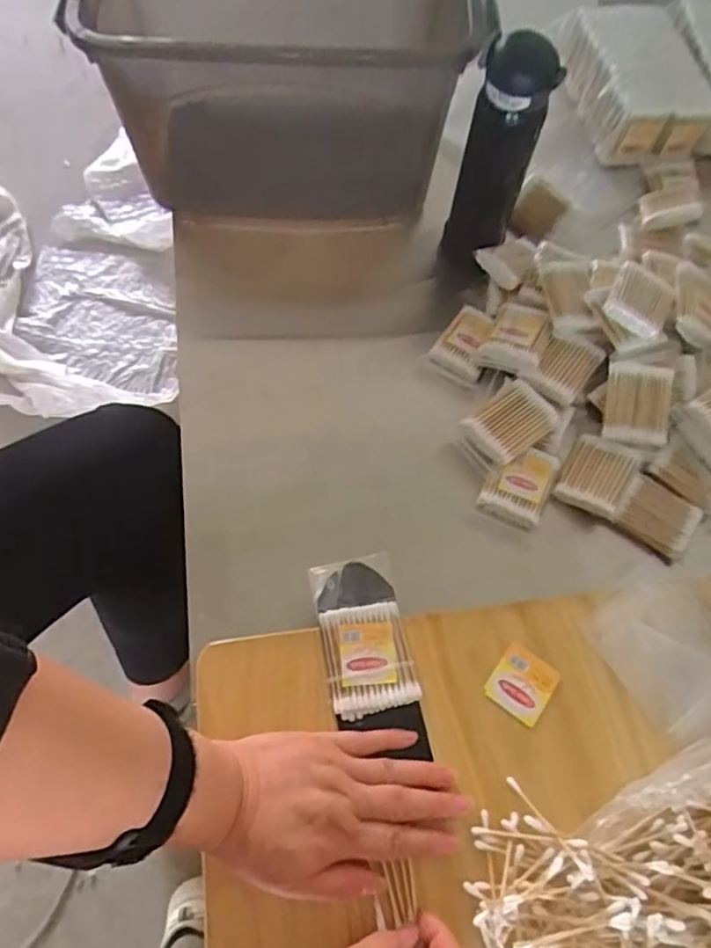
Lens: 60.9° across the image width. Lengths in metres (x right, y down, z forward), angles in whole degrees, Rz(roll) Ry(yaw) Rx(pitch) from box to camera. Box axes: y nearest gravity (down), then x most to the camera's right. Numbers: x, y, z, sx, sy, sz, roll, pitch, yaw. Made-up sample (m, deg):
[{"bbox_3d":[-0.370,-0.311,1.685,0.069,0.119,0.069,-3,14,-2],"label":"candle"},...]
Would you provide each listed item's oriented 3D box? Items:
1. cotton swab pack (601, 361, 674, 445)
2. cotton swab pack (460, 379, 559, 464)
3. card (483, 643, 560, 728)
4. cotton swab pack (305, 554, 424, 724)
[{"bbox_3d":[0.266,-0.066,0.565,0.059,0.010,0.073,6,89,1],"label":"cotton swab pack"},{"bbox_3d":[0.146,-0.049,0.568,0.072,0.022,0.062,-37,70,-17],"label":"cotton swab pack"},{"bbox_3d":[0.123,0.154,0.443,0.042,0.004,0.044,35,69,15],"label":"card"},{"bbox_3d":[0.005,0.117,0.453,0.063,0.014,0.116,-11,65,-6],"label":"cotton swab pack"}]

